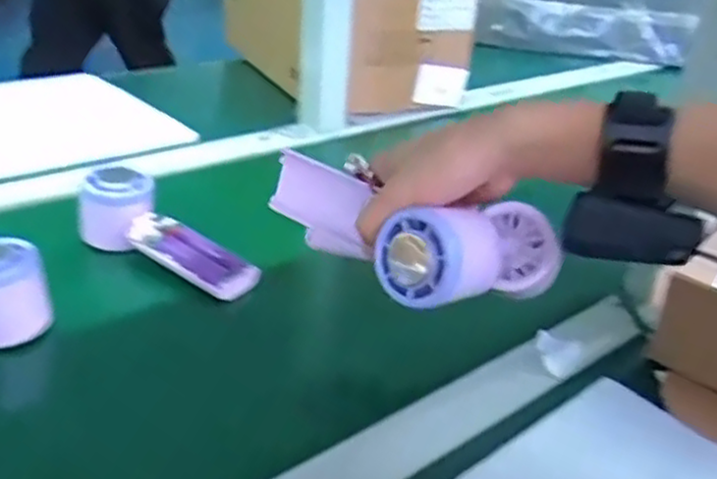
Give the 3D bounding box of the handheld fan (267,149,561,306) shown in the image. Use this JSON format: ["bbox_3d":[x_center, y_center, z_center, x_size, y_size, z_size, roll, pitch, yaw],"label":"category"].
[{"bbox_3d":[0.021,-0.007,0.452,0.185,0.060,0.079,18,31,25],"label":"handheld fan"}]

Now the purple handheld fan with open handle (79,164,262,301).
[{"bbox_3d":[-0.152,0.002,0.586,0.159,0.052,0.044,30,35,17],"label":"purple handheld fan with open handle"}]

